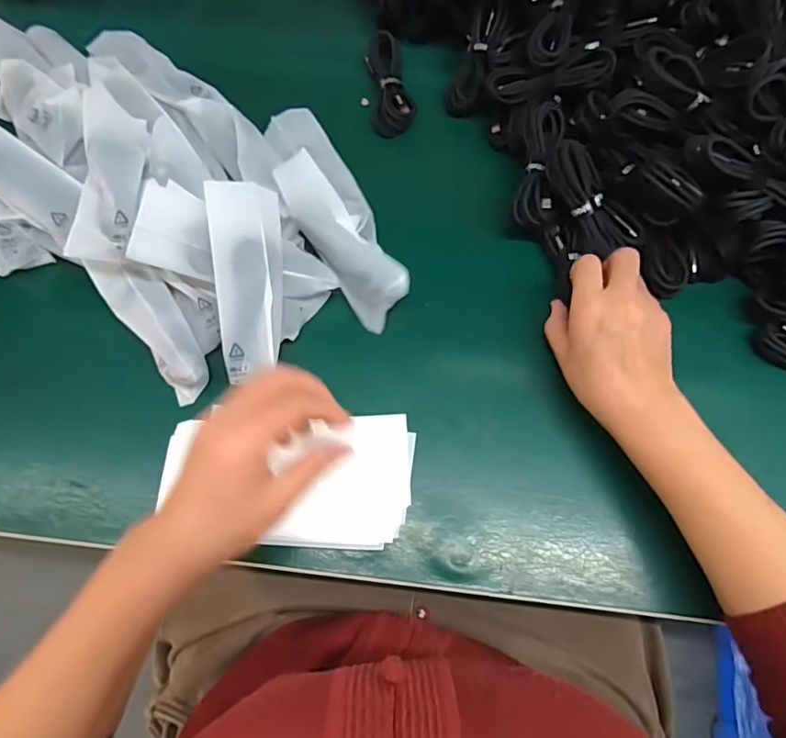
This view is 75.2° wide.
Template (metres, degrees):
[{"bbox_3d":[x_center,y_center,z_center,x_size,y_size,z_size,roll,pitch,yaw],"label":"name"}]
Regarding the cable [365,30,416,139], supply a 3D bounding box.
[{"bbox_3d":[-0.004,-0.278,0.501,0.038,0.030,0.111,-5,71,-2],"label":"cable"}]

